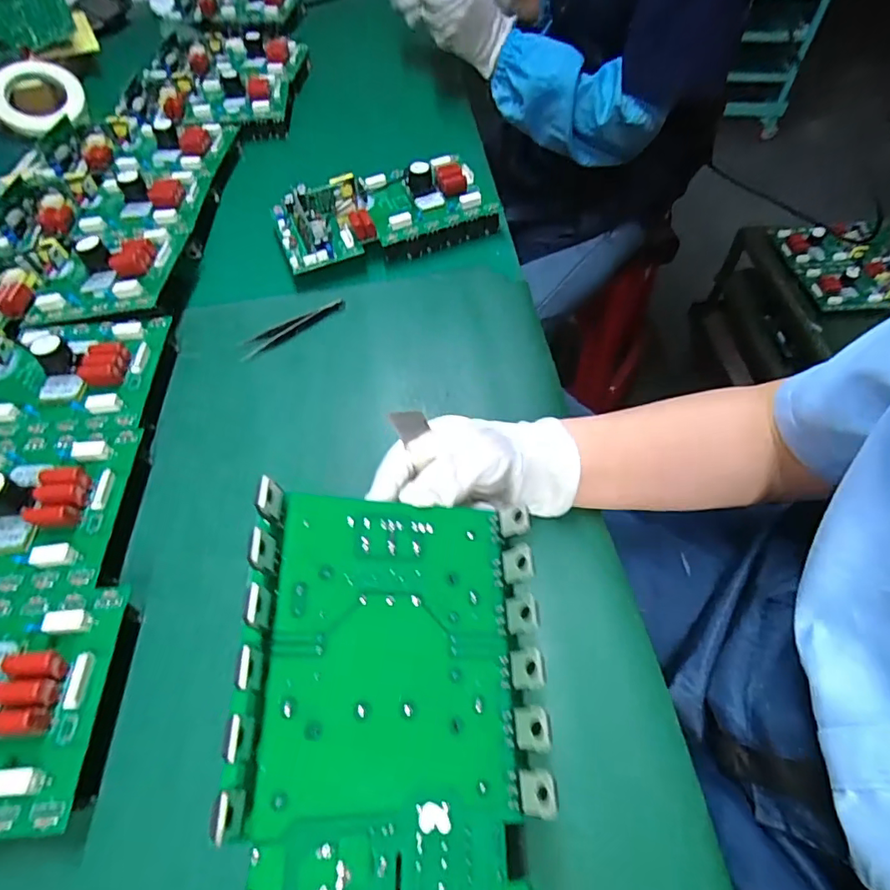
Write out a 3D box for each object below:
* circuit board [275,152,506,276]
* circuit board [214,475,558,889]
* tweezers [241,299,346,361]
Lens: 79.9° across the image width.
[{"bbox_3d":[-0.068,-0.262,0.582,0.232,0.050,0.120,-20,57,-12],"label":"circuit board"},{"bbox_3d":[-0.020,0.125,0.206,0.122,0.026,0.223,7,61,-16],"label":"circuit board"},{"bbox_3d":[-0.145,-0.113,0.511,0.108,0.011,0.024,-27,59,-16],"label":"tweezers"}]

